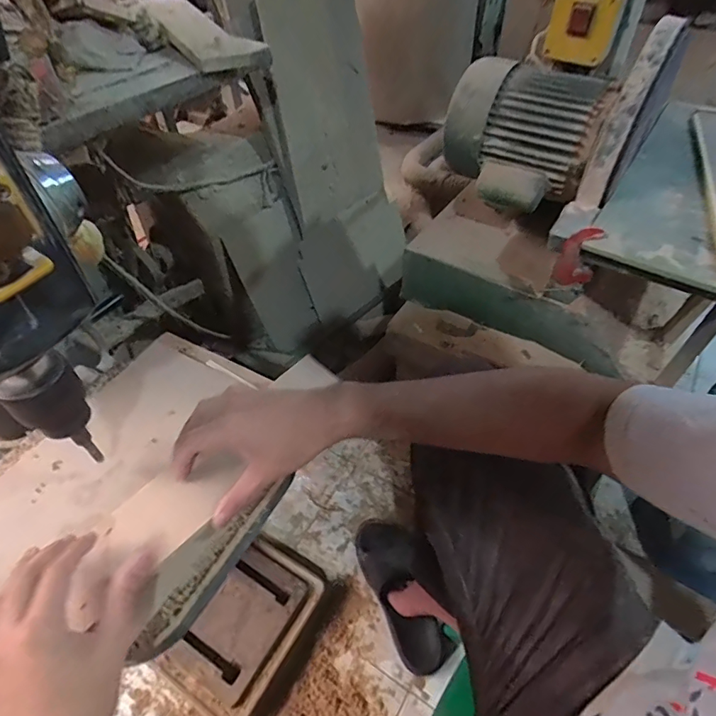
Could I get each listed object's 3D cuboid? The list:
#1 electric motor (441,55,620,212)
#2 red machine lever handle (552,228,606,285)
[{"bbox_3d":[0.244,-0.339,0.716,0.216,0.151,0.168,24,53,21],"label":"electric motor"},{"bbox_3d":[0.264,-0.119,0.564,0.051,0.076,0.025,-27,52,-20],"label":"red machine lever handle"}]

